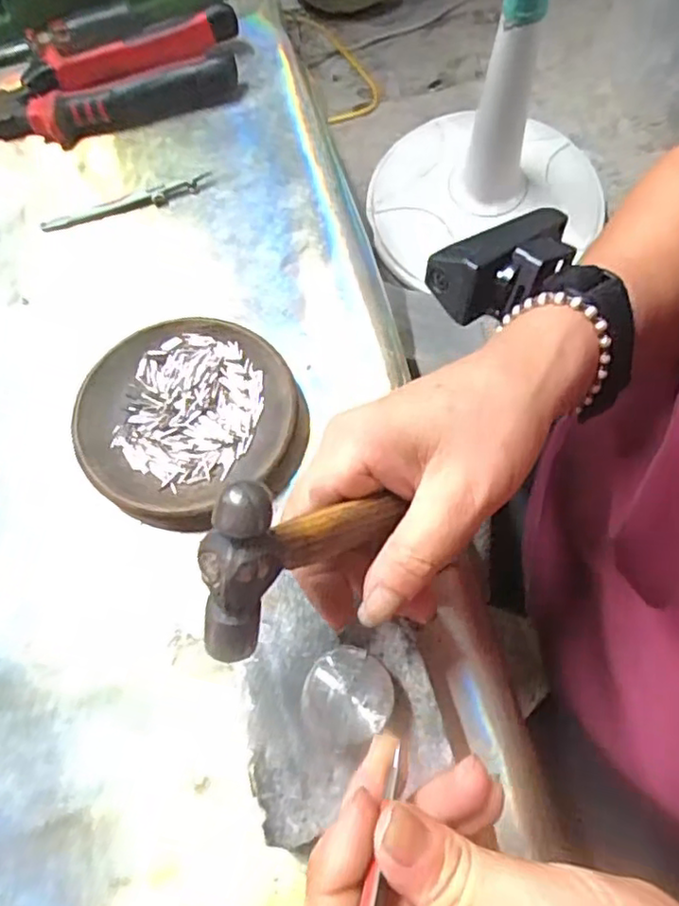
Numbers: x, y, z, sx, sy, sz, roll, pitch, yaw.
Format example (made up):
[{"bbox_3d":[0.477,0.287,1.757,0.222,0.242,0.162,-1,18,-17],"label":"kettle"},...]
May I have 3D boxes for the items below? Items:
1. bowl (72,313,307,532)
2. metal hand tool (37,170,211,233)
[{"bbox_3d":[-0.080,-0.019,0.344,0.112,0.017,0.114,-1,68,2],"label":"bowl"},{"bbox_3d":[-0.131,-0.154,0.399,0.107,0.004,0.013,-18,69,-4],"label":"metal hand tool"}]

